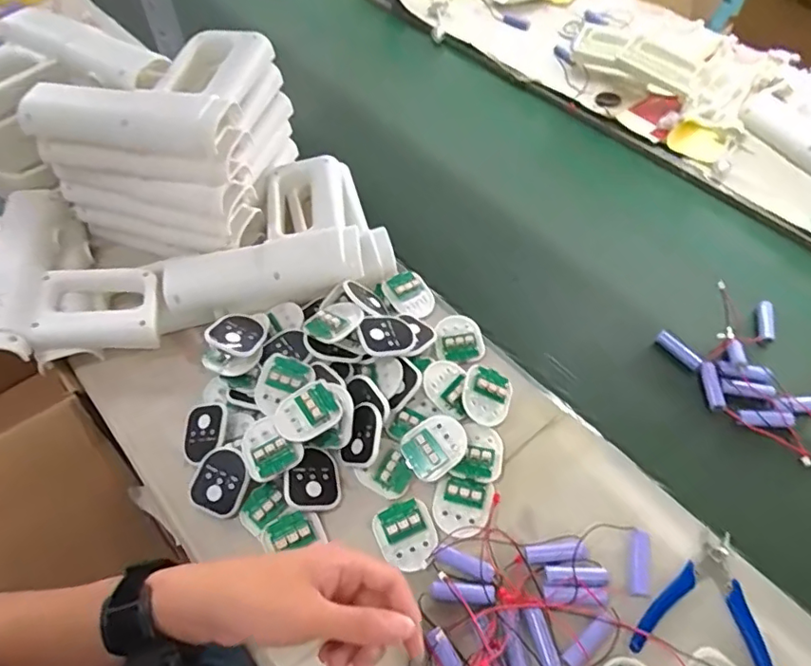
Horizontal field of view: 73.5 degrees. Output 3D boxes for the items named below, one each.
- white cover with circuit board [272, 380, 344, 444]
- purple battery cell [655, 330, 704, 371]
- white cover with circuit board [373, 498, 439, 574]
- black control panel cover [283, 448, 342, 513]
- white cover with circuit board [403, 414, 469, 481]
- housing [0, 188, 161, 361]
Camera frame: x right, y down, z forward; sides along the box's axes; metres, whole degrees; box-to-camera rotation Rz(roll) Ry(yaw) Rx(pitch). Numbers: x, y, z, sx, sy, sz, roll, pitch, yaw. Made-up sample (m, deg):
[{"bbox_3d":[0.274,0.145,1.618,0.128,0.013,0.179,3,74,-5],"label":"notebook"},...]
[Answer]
[{"bbox_3d":[-0.091,0.071,0.493,0.059,0.016,0.050,-30,56,-13],"label":"white cover with circuit board"},{"bbox_3d":[0.292,0.019,0.581,0.014,0.011,0.052,-29,61,-19],"label":"purple battery cell"},{"bbox_3d":[0.002,0.173,0.466,0.049,0.013,0.056,-21,59,-14],"label":"white cover with circuit board"},{"bbox_3d":[-0.082,0.131,0.485,0.052,0.012,0.053,10,61,-27],"label":"black control panel cover"},{"bbox_3d":[0.027,0.104,0.496,0.058,0.004,0.049,-32,71,-5],"label":"white cover with circuit board"},{"bbox_3d":[-0.355,-0.067,0.589,0.174,0.056,0.208,-8,57,-6],"label":"housing"}]

